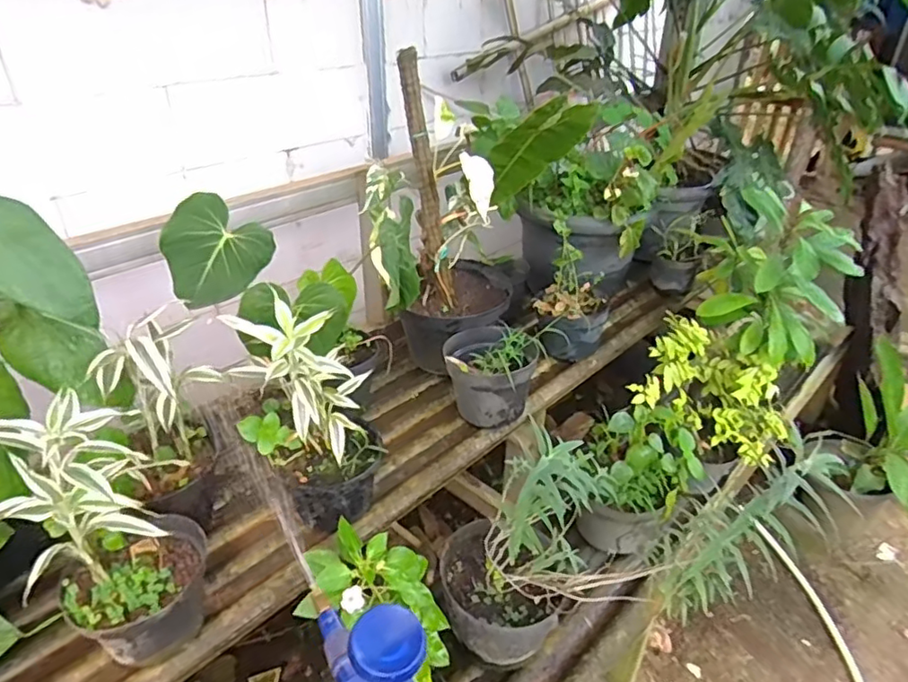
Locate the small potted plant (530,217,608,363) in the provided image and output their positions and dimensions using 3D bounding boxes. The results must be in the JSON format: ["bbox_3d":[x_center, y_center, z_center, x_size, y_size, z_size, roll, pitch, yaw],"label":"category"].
[{"bbox_3d":[0.282,-0.106,1.408,0.164,0.244,0.178,12,34,17],"label":"small potted plant"}]

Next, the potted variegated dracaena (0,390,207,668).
[{"bbox_3d":[-0.437,0.240,0.749,0.181,0.359,0.162,-1,32,-3],"label":"potted variegated dracaena"}]

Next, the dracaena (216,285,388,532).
[{"bbox_3d":[-0.221,0.123,0.941,0.202,0.398,0.157,-4,33,-8],"label":"dracaena"}]

